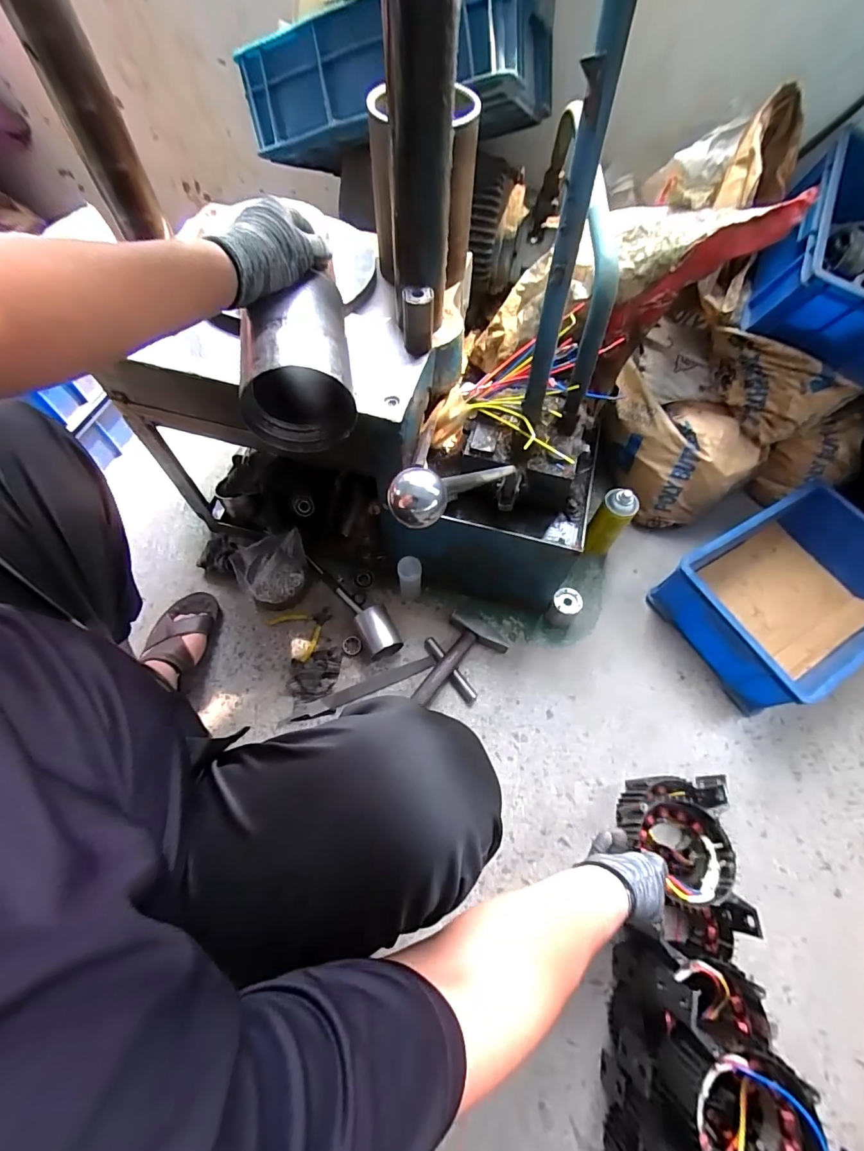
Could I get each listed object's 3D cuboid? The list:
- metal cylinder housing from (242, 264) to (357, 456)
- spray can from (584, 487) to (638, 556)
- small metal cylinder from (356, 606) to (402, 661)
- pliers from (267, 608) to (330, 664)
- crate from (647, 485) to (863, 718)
[{"bbox_3d":[-0.153,-0.240,0.507,0.112,0.117,0.151,-9,65,-6],"label":"metal cylinder housing"},{"bbox_3d":[0.356,-0.100,0.922,0.063,0.187,0.059,1,64,-1],"label":"spray can"},{"bbox_3d":[-0.104,0.108,0.857,0.067,0.069,0.091,-23,67,-12],"label":"small metal cylinder"},{"bbox_3d":[-0.258,0.120,0.878,0.122,0.015,0.107,-8,65,-5],"label":"pliers"},{"bbox_3d":[0.695,0.032,0.876,0.430,0.147,0.295,-27,68,-13],"label":"crate"}]

